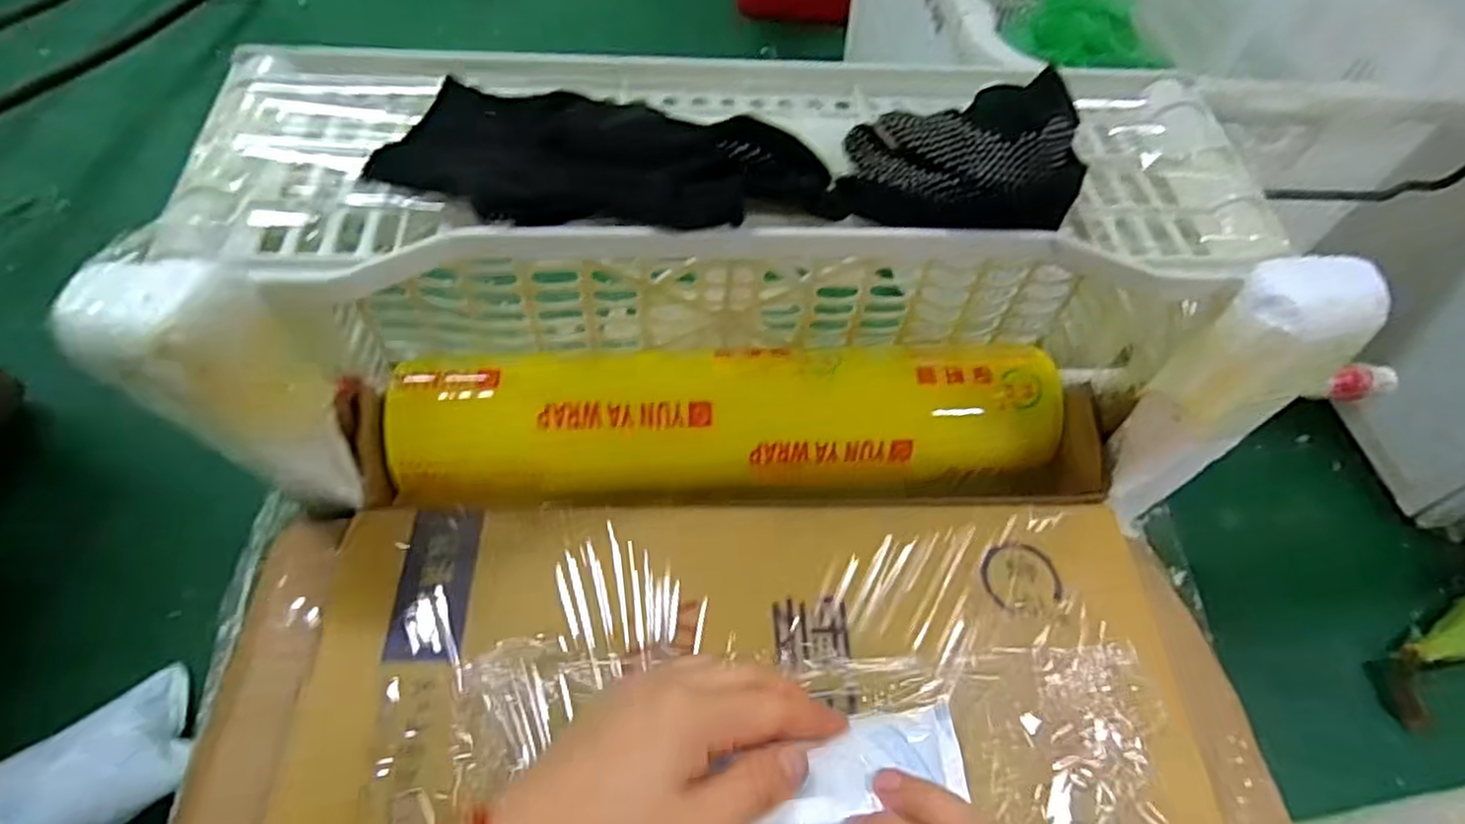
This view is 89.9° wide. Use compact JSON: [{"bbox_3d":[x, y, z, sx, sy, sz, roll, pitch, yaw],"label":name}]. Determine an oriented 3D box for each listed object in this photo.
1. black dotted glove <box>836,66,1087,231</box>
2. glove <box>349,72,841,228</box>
[{"bbox_3d":[0.104,-0.123,0.336,0.106,0.040,0.074,2,55,-3],"label":"black dotted glove"},{"bbox_3d":[-0.057,-0.112,0.325,0.190,0.023,0.073,11,55,3],"label":"glove"}]

